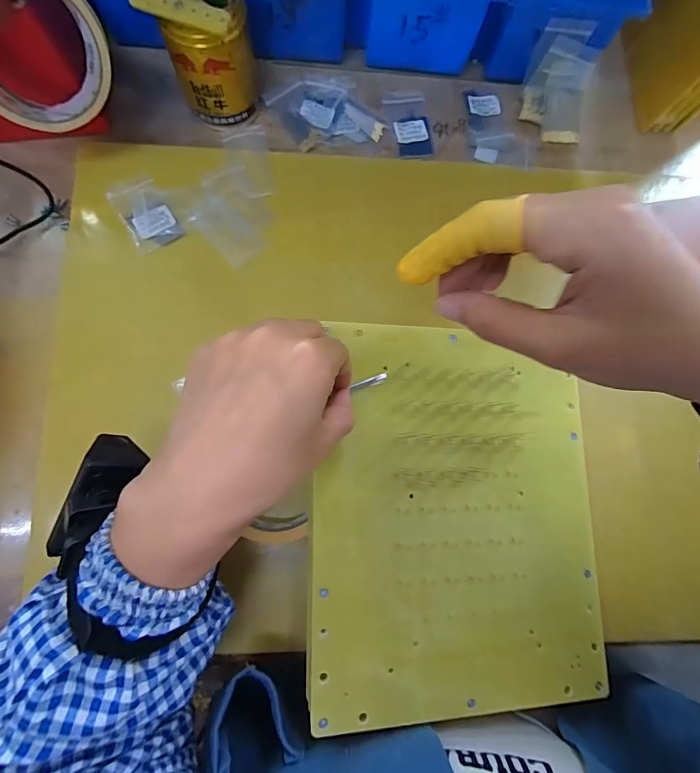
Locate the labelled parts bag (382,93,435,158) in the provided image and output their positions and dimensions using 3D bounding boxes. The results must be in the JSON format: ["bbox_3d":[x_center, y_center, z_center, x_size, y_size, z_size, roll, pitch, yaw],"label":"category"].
[{"bbox_3d":[0.054,-0.241,0.364,0.039,0.004,0.064,-10,82,-6],"label":"labelled parts bag"}]

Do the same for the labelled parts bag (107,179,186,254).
[{"bbox_3d":[-0.167,-0.141,0.323,0.038,0.009,0.062,-31,84,-8],"label":"labelled parts bag"}]

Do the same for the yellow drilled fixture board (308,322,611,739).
[{"bbox_3d":[0.073,0.081,0.262,0.193,0.006,0.240,2,81,-11],"label":"yellow drilled fixture board"}]

